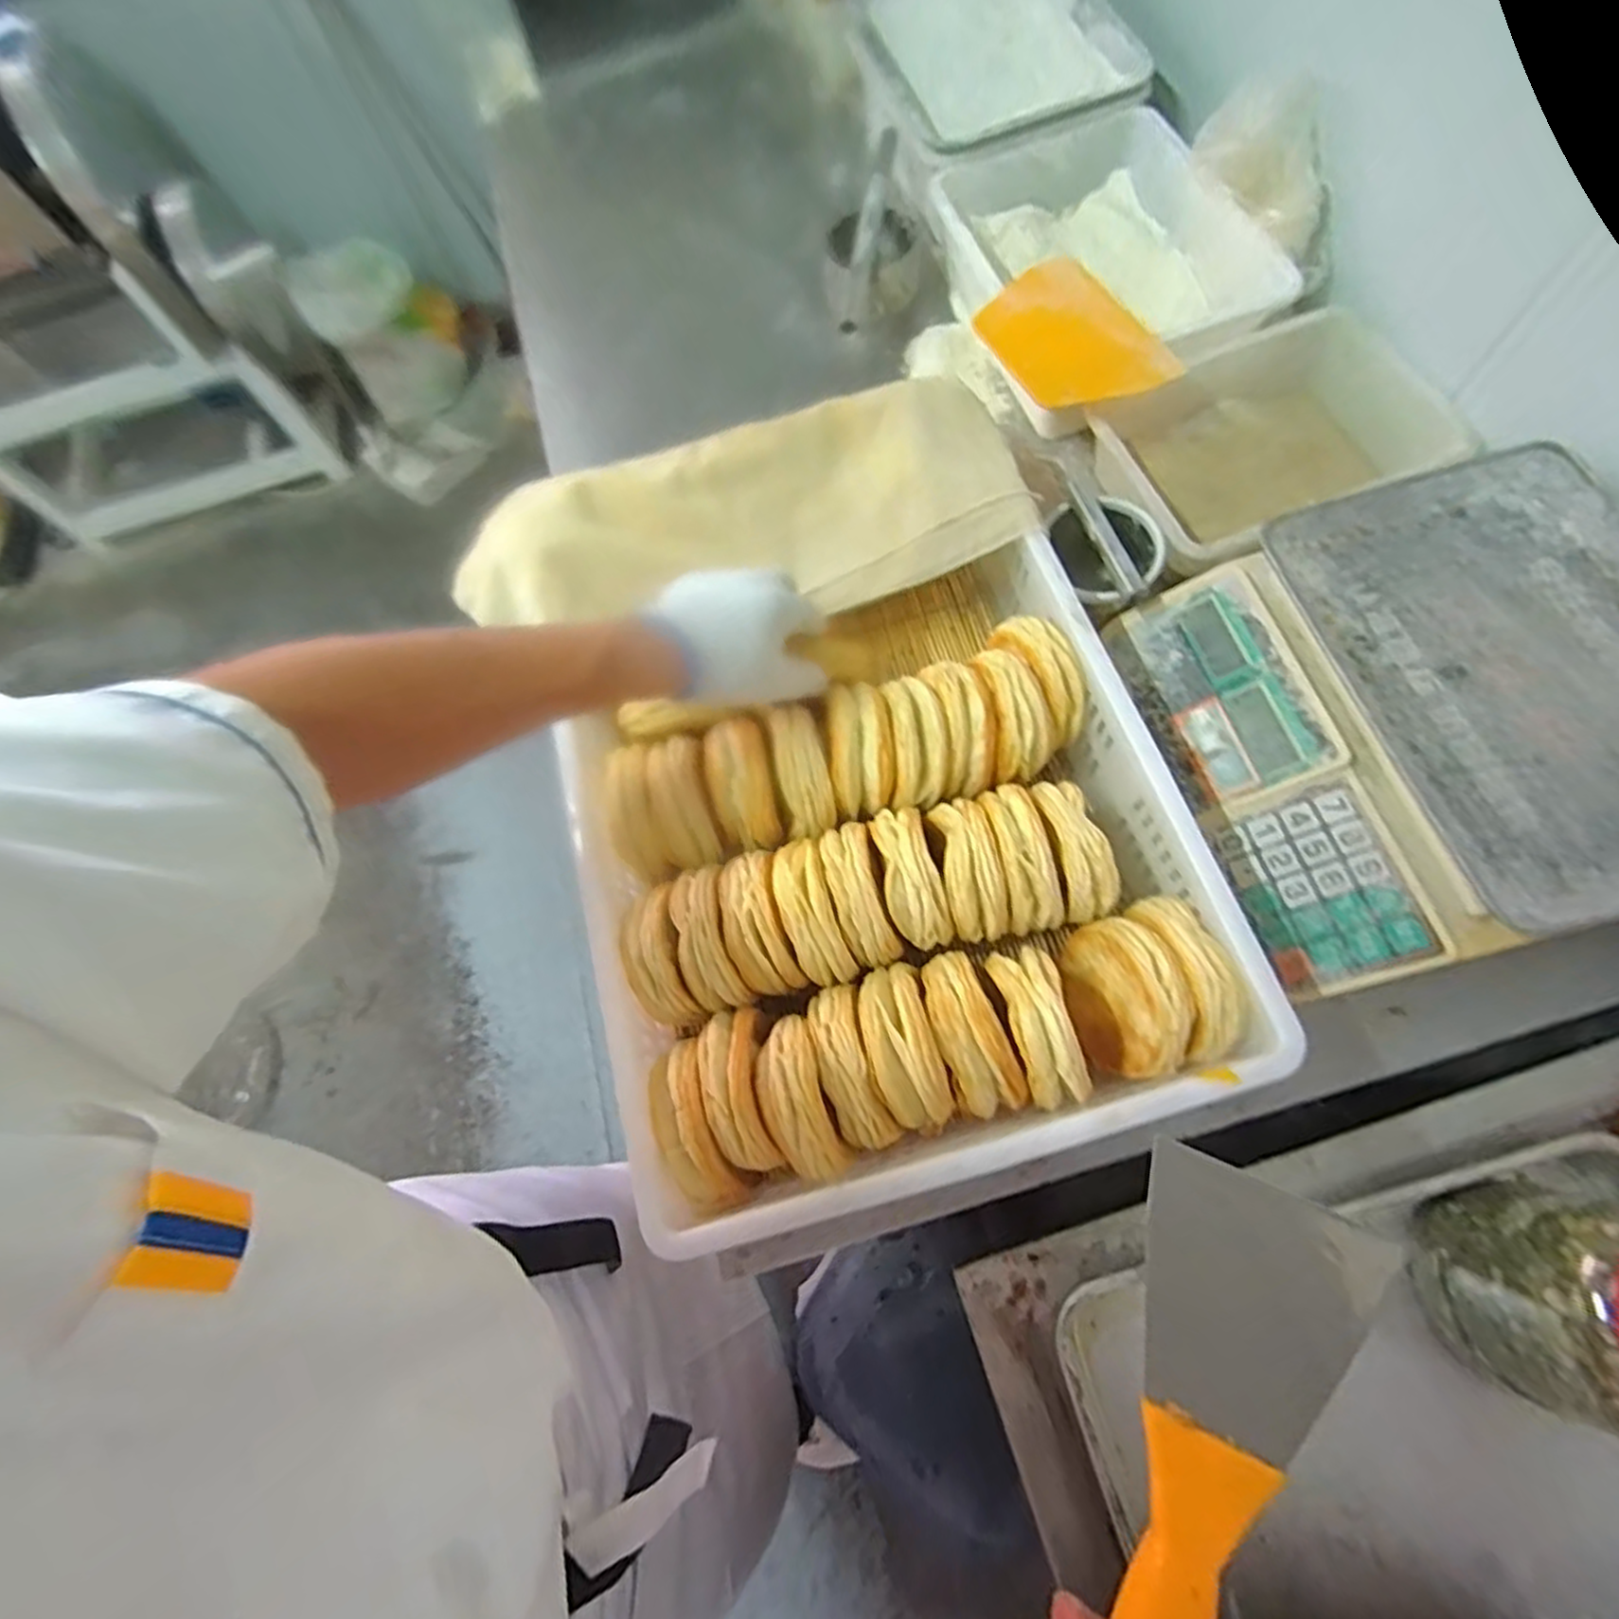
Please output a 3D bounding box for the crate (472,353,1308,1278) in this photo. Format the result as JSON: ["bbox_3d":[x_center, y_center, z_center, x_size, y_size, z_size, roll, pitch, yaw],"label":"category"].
[{"bbox_3d":[0.021,-0.038,0.588,0.433,0.115,0.609,-19,71,-5],"label":"crate"}]

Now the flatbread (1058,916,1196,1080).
[{"bbox_3d":[0.217,0.128,0.511,0.050,0.089,0.102,-14,70,-3],"label":"flatbread"}]

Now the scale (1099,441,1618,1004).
[{"bbox_3d":[0.459,-0.073,0.545,0.345,0.102,0.345,-15,70,-3],"label":"scale"}]

